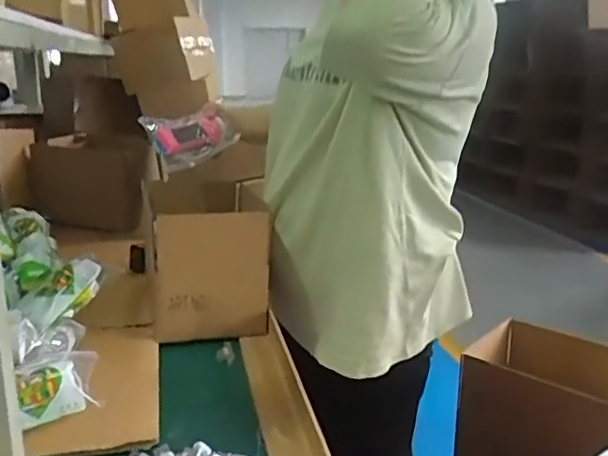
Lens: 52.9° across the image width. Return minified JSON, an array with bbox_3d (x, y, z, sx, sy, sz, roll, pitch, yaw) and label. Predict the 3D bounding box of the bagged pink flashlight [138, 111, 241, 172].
[{"bbox_3d":[-0.188,-0.156,1.058,0.069,0.077,0.208,7,17,23],"label":"bagged pink flashlight"}]

